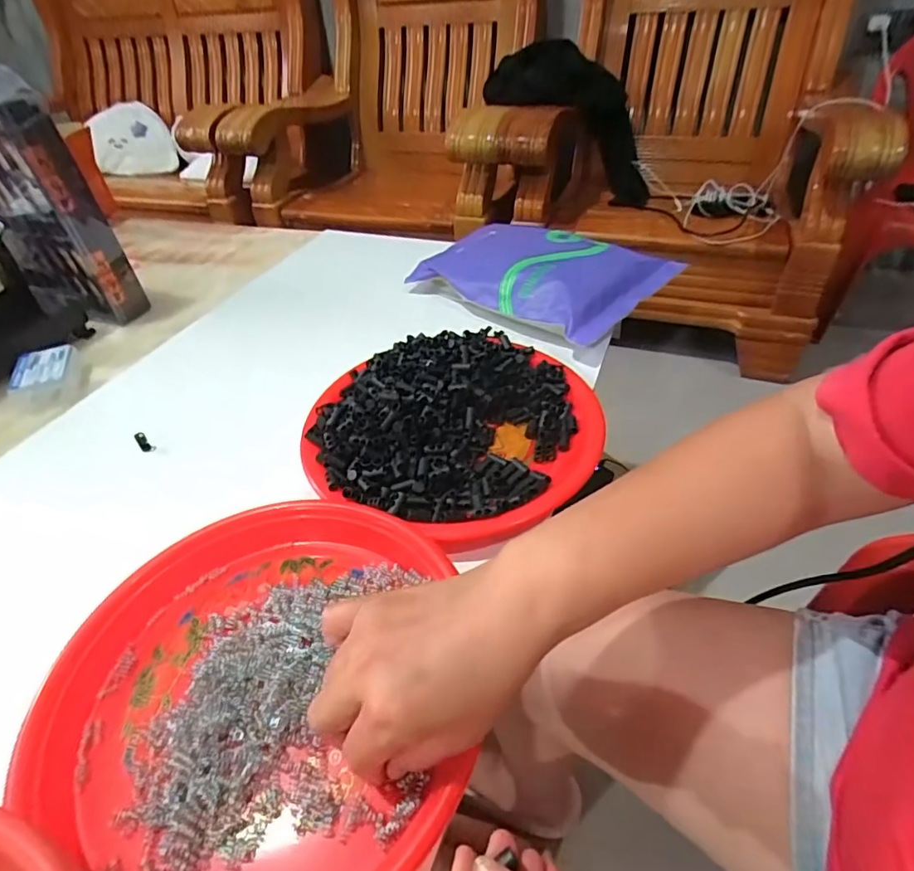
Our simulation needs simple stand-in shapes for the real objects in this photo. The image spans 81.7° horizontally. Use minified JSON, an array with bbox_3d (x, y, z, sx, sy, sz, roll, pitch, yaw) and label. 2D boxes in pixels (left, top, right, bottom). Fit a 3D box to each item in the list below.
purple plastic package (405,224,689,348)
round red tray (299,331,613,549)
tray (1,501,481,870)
[{"bbox_3d":[0.101,-0.205,0.665,0.283,0.054,0.189,29,52,32],"label":"purple plastic package"},{"bbox_3d":[-0.005,-0.015,0.468,0.244,0.047,0.230,-3,42,2],"label":"round red tray"},{"bbox_3d":[-0.109,0.145,0.319,0.255,0.028,0.233,-3,42,2],"label":"tray"}]

